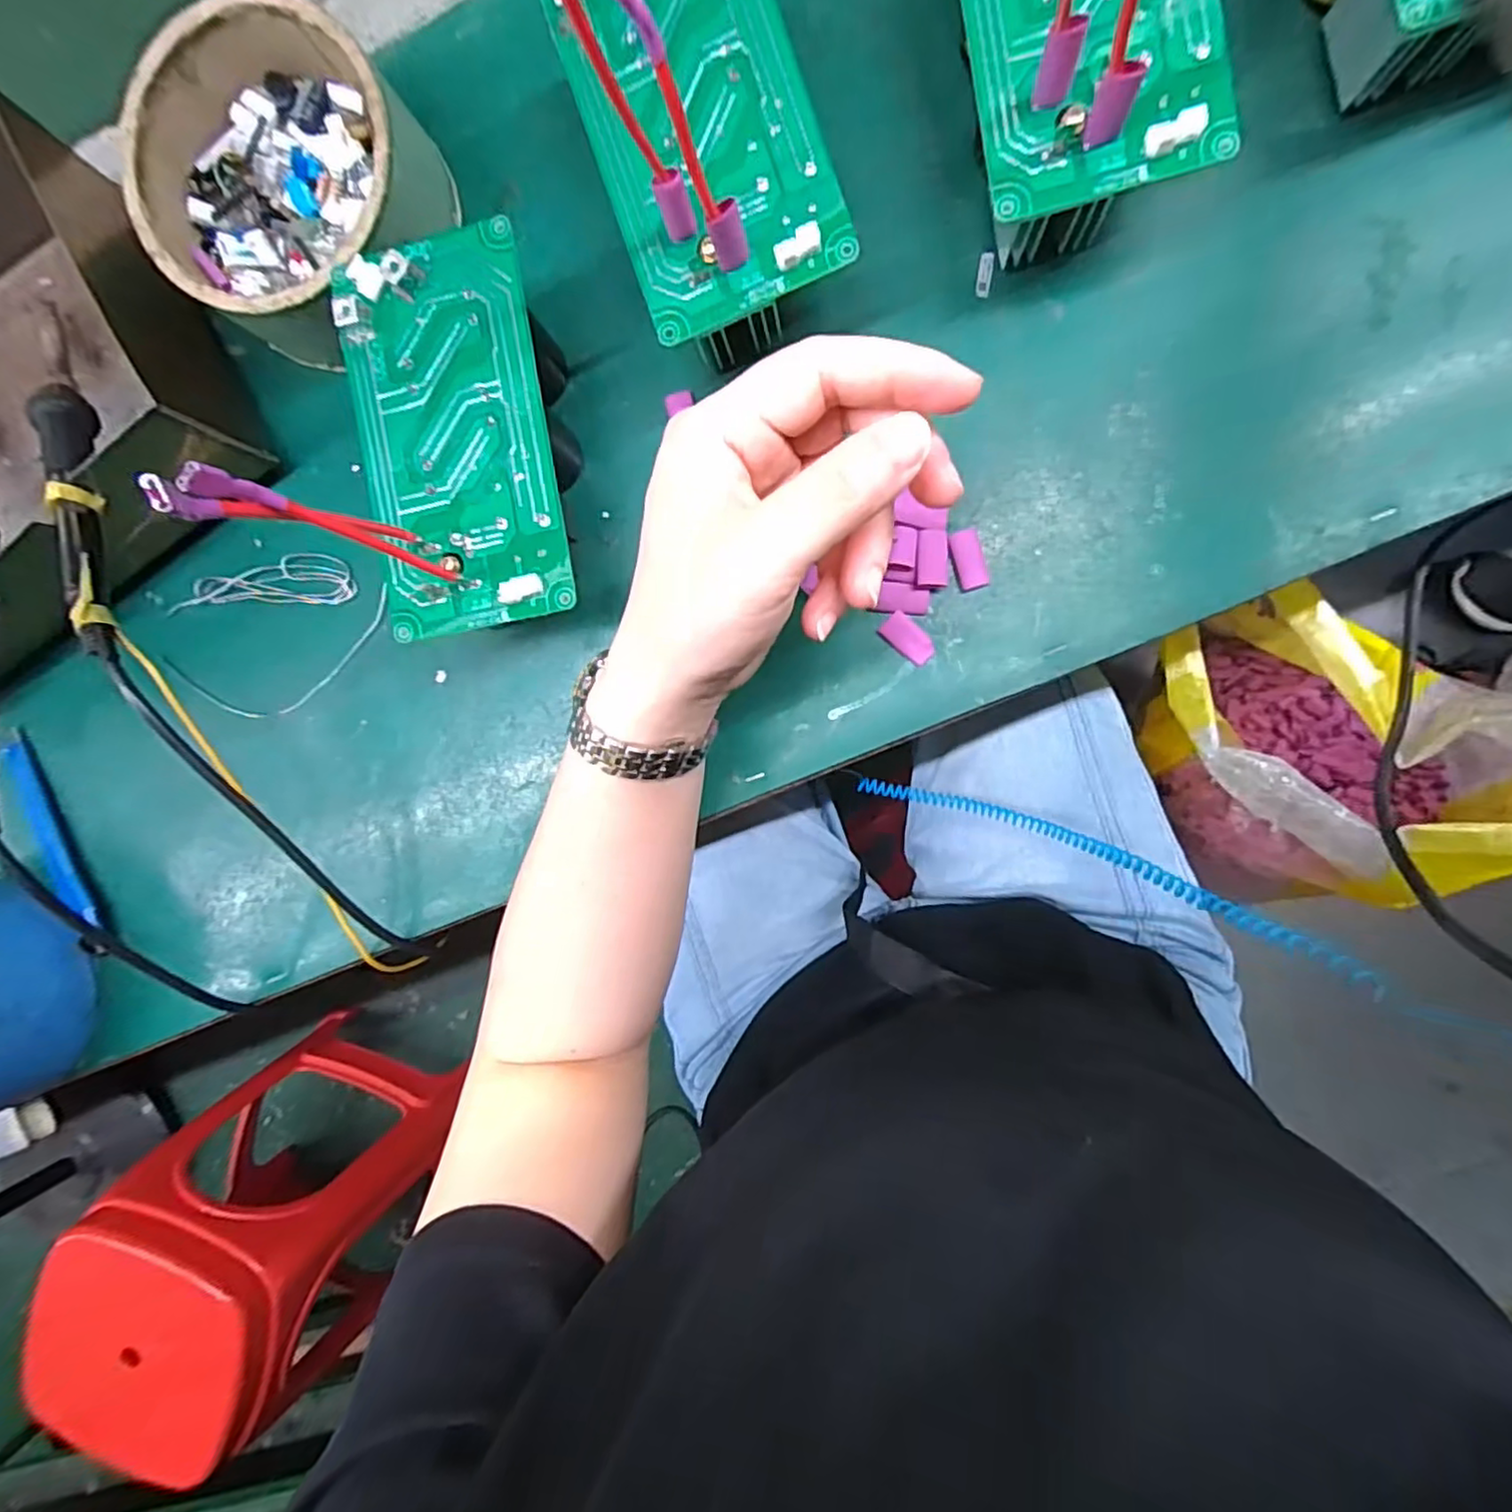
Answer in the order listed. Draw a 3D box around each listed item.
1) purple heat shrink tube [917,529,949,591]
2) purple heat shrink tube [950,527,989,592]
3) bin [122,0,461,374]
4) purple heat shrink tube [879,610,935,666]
[{"bbox_3d":[0.076,-0.085,0.292,0.013,0.004,0.025,3,94,8],"label":"purple heat shrink tube"},{"bbox_3d":[0.093,-0.085,0.294,0.013,0.004,0.025,-14,92,9],"label":"purple heat shrink tube"},{"bbox_3d":[-0.199,-0.244,0.300,0.125,0.055,0.120,1,94,8],"label":"bin"},{"bbox_3d":[0.068,-0.052,0.299,0.025,0.004,0.013,40,98,4],"label":"purple heat shrink tube"}]

